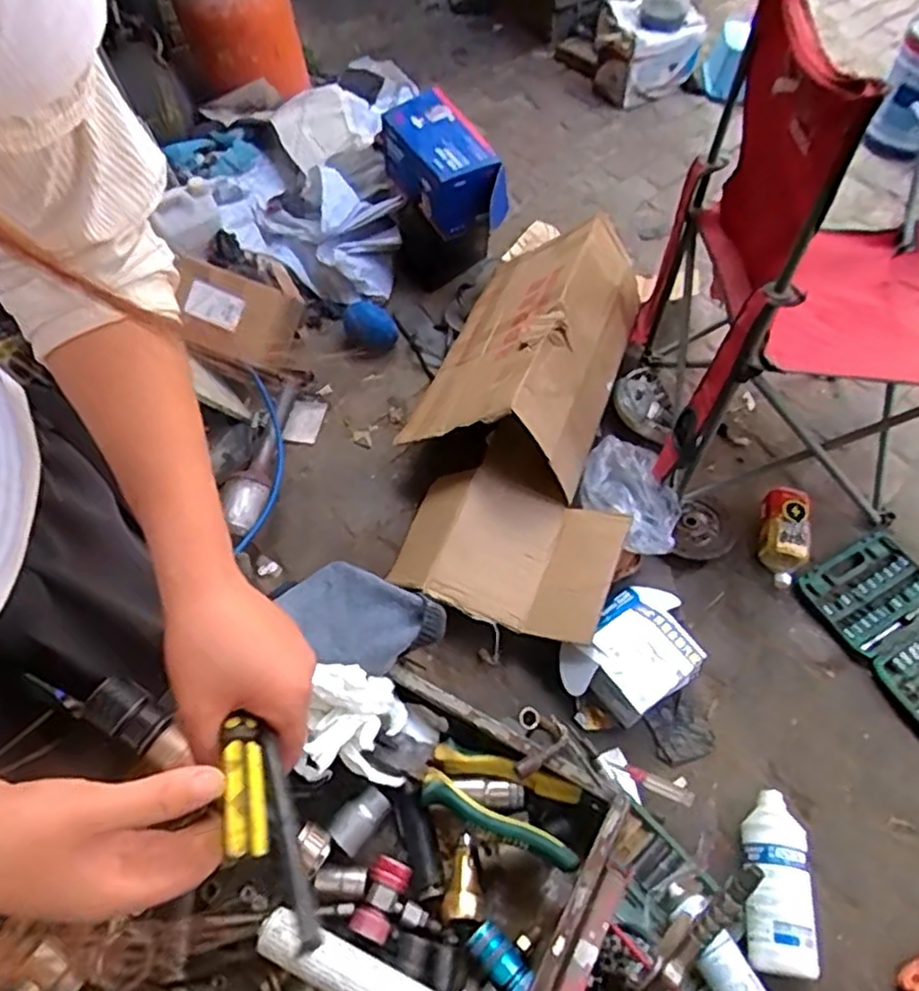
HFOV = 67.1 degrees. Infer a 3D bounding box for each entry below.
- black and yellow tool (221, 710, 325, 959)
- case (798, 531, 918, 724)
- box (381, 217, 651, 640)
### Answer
[{"bbox_3d":[-0.096,0.164,0.342,0.030,0.030,0.116,-22,54,-16],"label":"black and yellow tool"},{"bbox_3d":[0.902,0.276,1.385,0.261,0.045,0.402,-27,61,-17],"label":"case"},{"bbox_3d":[0.131,-0.181,1.458,0.463,0.322,0.923,9,71,3],"label":"box"}]

